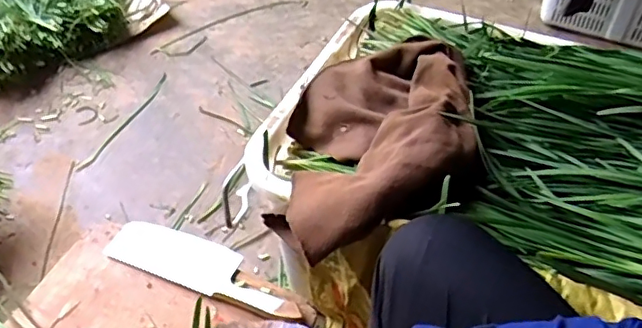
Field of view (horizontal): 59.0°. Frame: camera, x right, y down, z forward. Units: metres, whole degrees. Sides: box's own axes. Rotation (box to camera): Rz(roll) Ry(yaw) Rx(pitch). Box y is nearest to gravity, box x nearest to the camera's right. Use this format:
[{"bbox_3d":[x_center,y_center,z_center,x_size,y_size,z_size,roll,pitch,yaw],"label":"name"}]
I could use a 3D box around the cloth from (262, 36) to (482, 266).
[{"bbox_3d":[0.076,-0.030,0.742,0.246,0.083,0.366,4,48,4],"label":"cloth"}]

